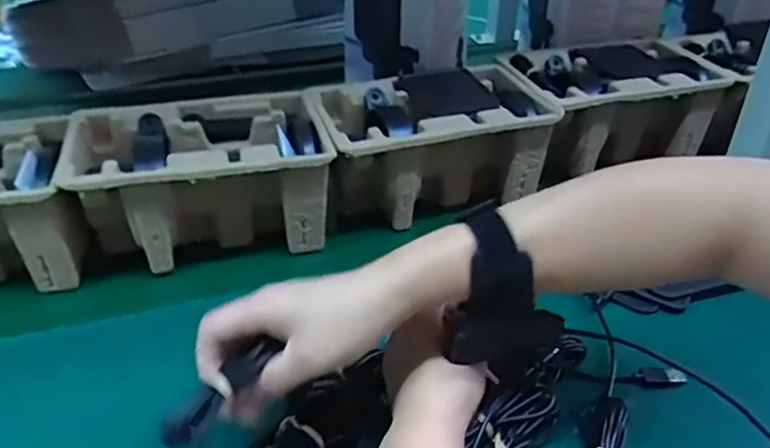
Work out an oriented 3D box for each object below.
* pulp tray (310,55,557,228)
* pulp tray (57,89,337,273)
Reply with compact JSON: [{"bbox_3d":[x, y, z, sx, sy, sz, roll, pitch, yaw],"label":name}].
[{"bbox_3d":[0.041,-0.077,0.680,0.234,0.112,0.142,-11,35,-16],"label":"pulp tray"},{"bbox_3d":[-0.167,-0.040,0.620,0.219,0.107,0.143,-10,35,-15],"label":"pulp tray"}]

